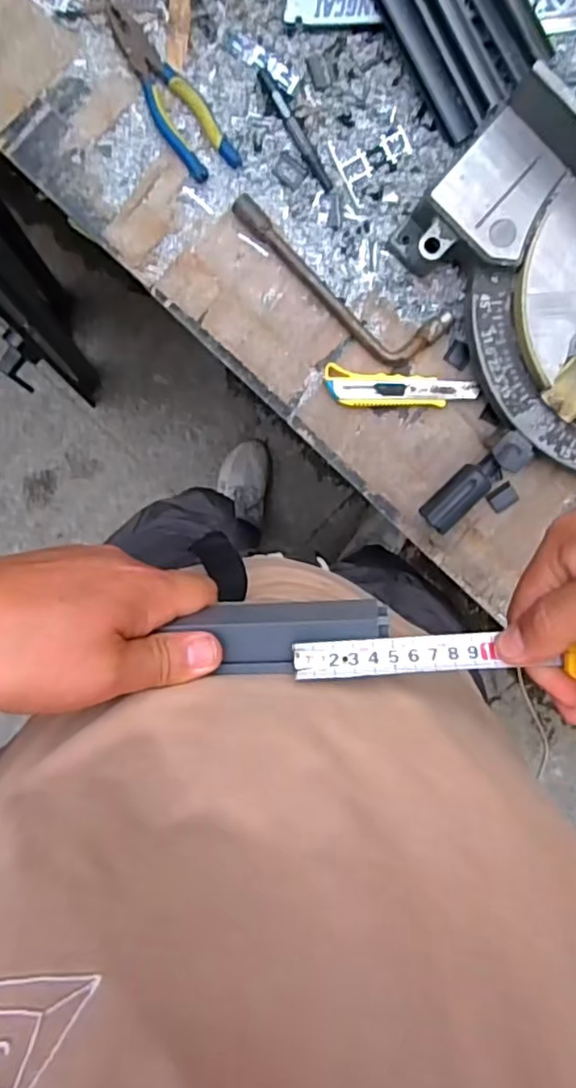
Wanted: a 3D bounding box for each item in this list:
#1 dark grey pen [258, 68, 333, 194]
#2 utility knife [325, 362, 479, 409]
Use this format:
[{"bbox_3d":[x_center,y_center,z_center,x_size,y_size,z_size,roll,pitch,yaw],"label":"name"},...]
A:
[{"bbox_3d":[0.009,-0.432,0.666,0.014,0.007,0.133,-31,99,8],"label":"dark grey pen"},{"bbox_3d":[0.125,-0.169,0.705,0.165,0.020,0.039,5,102,1],"label":"utility knife"}]

